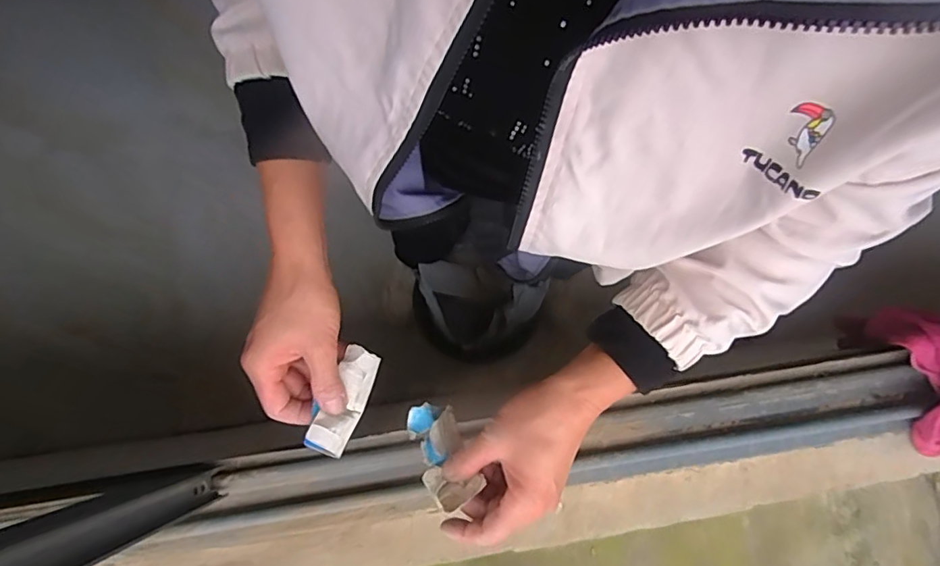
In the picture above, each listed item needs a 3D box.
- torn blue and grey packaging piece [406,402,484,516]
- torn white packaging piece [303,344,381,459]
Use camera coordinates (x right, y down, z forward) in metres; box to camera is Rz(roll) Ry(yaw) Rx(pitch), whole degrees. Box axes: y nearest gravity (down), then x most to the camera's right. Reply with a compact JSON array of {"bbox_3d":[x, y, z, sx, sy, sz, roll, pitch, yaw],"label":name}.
[{"bbox_3d":[-0.021,0.141,0.439,0.043,0.034,0.086,-20,57,-4],"label":"torn blue and grey packaging piece"},{"bbox_3d":[-0.102,0.096,0.440,0.035,0.010,0.087,38,57,-28],"label":"torn white packaging piece"}]

